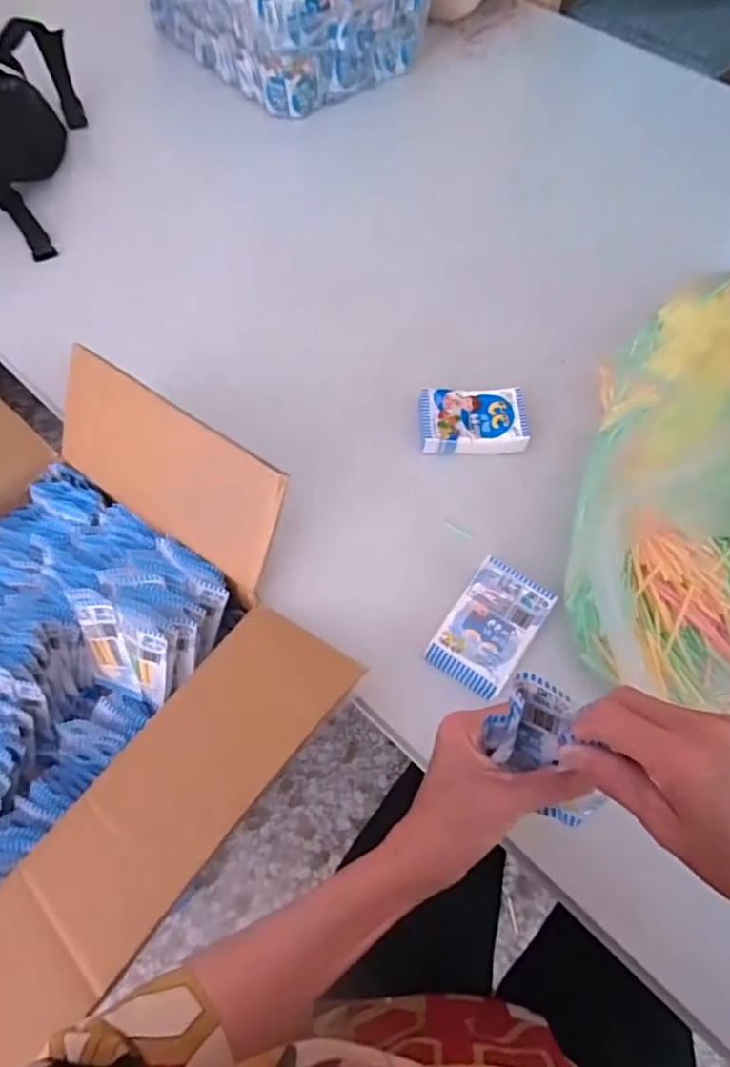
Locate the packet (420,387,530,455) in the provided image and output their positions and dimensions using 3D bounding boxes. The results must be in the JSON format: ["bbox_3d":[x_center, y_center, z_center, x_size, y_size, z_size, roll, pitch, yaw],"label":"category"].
[{"bbox_3d":[0.109,-0.115,0.600,0.103,0.016,0.072,1,63,0],"label":"packet"}]

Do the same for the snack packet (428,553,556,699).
[{"bbox_3d":[0.105,0.078,0.501,0.066,0.013,0.107,32,67,14],"label":"snack packet"}]

